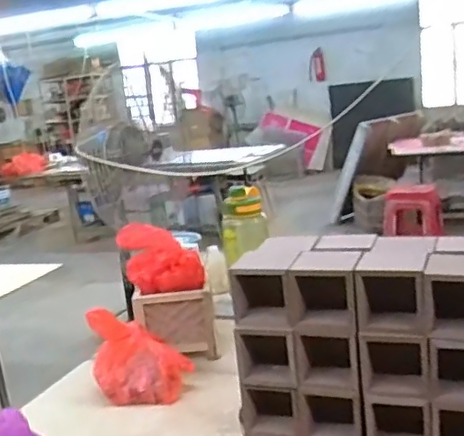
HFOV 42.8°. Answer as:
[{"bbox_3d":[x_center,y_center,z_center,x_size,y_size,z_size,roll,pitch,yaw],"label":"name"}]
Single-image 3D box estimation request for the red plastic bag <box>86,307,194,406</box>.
[{"bbox_3d":[-0.155,0.223,0.977,0.162,0.128,0.105,-5,11,2],"label":"red plastic bag"}]

